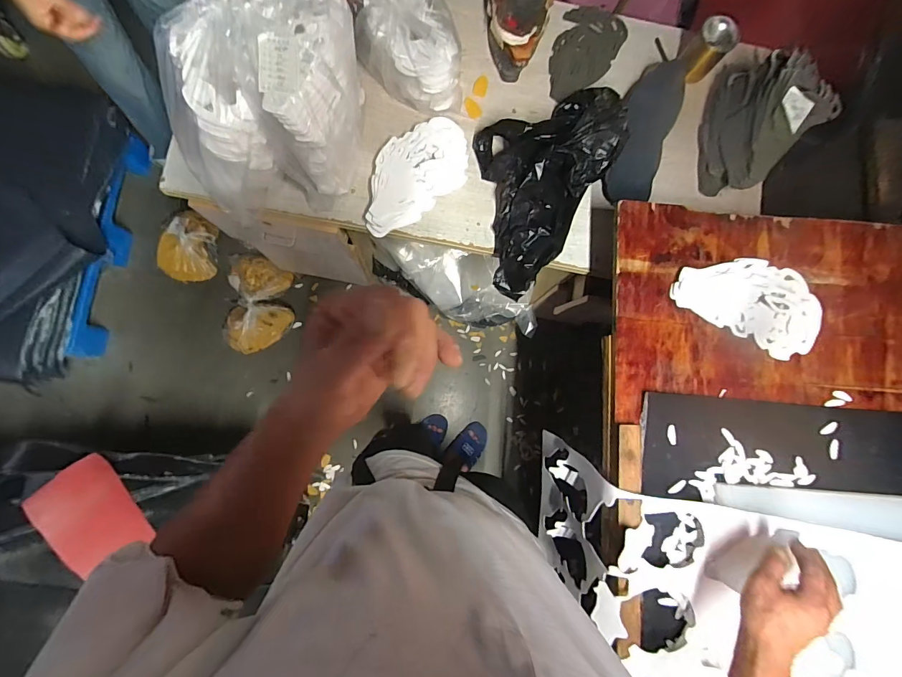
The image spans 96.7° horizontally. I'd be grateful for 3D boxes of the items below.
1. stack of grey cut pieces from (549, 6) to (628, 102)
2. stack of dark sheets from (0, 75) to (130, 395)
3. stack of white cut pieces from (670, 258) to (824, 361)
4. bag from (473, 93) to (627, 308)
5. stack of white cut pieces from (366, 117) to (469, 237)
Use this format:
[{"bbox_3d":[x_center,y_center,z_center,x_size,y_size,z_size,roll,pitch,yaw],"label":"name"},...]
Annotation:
[{"bbox_3d":[0.284,-0.617,0.867,0.131,0.015,0.246,30,82,0],"label":"stack of grey cut pieces"},{"bbox_3d":[-1.397,-0.358,1.232,0.661,0.168,0.933,9,83,-3],"label":"stack of dark sheets"},{"bbox_3d":[0.500,-0.069,0.671,0.251,0.022,0.146,23,82,-1],"label":"stack of white cut pieces"},{"bbox_3d":[0.156,-0.321,0.781,0.253,0.077,0.466,32,82,0],"label":"bag"},{"bbox_3d":[-0.075,-0.313,0.773,0.256,0.052,0.132,-41,88,-7],"label":"stack of white cut pieces"}]

